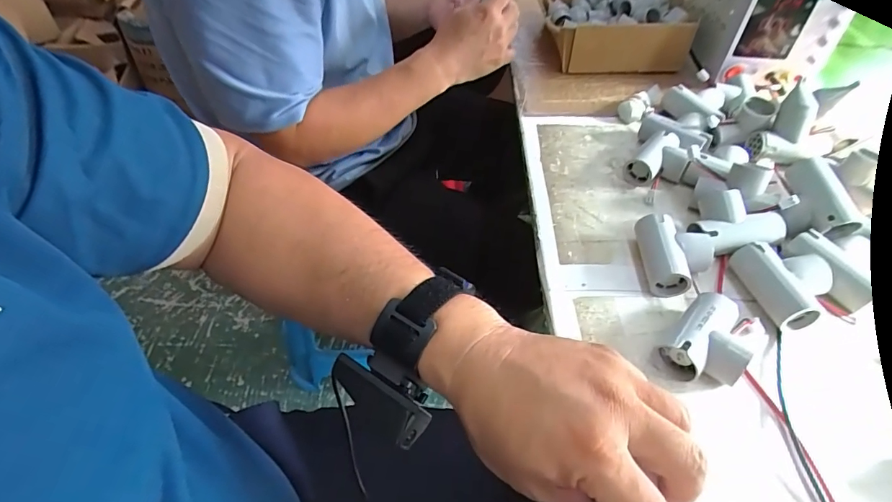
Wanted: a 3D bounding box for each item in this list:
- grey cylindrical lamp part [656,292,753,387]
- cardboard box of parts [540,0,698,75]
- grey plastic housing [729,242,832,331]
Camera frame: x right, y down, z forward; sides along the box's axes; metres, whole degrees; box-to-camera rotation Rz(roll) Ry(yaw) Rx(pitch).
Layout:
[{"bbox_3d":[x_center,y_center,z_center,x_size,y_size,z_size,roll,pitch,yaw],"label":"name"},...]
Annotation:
[{"bbox_3d":[0.204,0.073,0.351,0.073,0.037,0.058,-36,56,-28],"label":"grey cylindrical lamp part"},{"bbox_3d":[0.267,-0.381,0.746,0.217,0.069,0.269,3,47,4],"label":"cardboard box of parts"},{"bbox_3d":[0.294,0.028,0.391,0.057,0.034,0.076,-5,47,-3],"label":"grey plastic housing"}]

